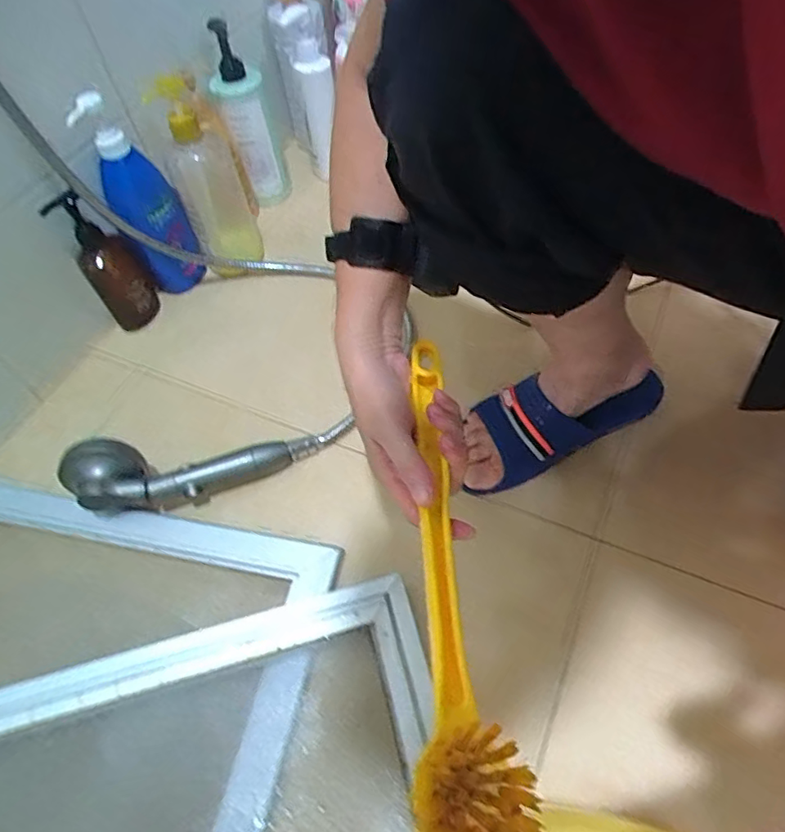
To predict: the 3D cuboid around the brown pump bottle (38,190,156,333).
[{"bbox_3d":[-0.368,-0.204,0.726,0.070,0.199,0.059,-22,57,-9],"label":"brown pump bottle"}]

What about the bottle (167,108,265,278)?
[{"bbox_3d":[-0.251,-0.310,0.789,0.081,0.245,0.082,-12,56,-2],"label":"bottle"}]

